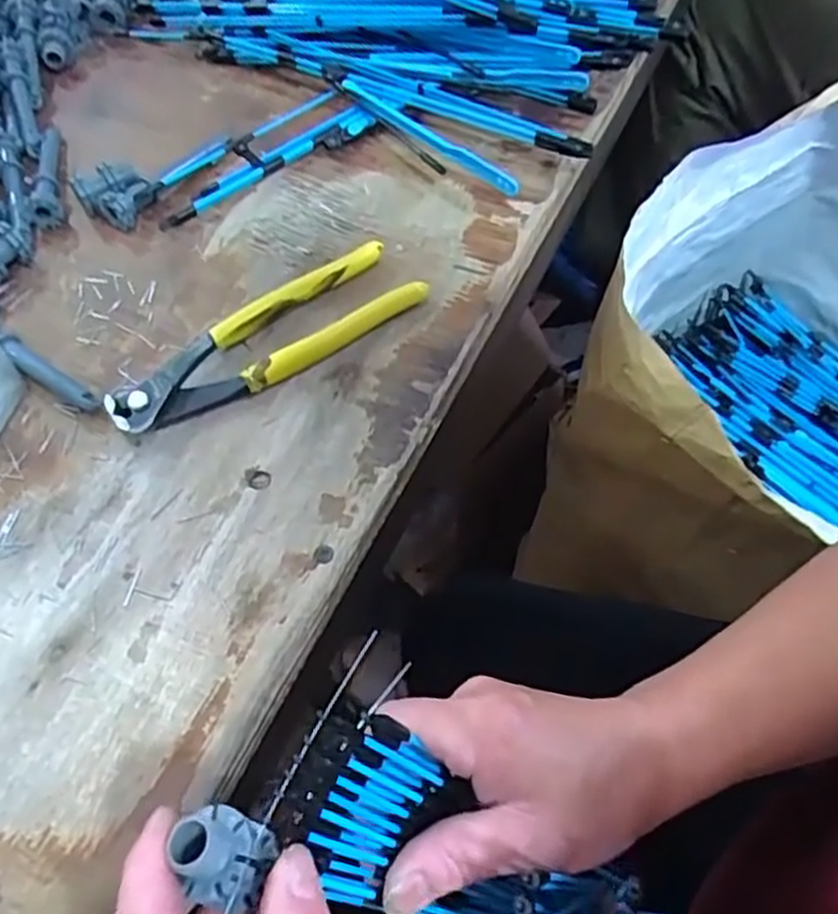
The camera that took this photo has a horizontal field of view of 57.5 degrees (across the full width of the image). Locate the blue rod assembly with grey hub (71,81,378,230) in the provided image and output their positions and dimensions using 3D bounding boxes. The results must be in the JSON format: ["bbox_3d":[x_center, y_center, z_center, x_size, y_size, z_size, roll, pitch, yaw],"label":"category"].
[{"bbox_3d":[-0.113,-0.180,0.457,0.173,0.018,0.051,-31,61,-14],"label":"blue rod assembly with grey hub"}]

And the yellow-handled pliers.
[{"bbox_3d":[-0.077,-0.059,0.386,0.161,0.016,0.050,-30,61,-14],"label":"yellow-handled pliers"}]

